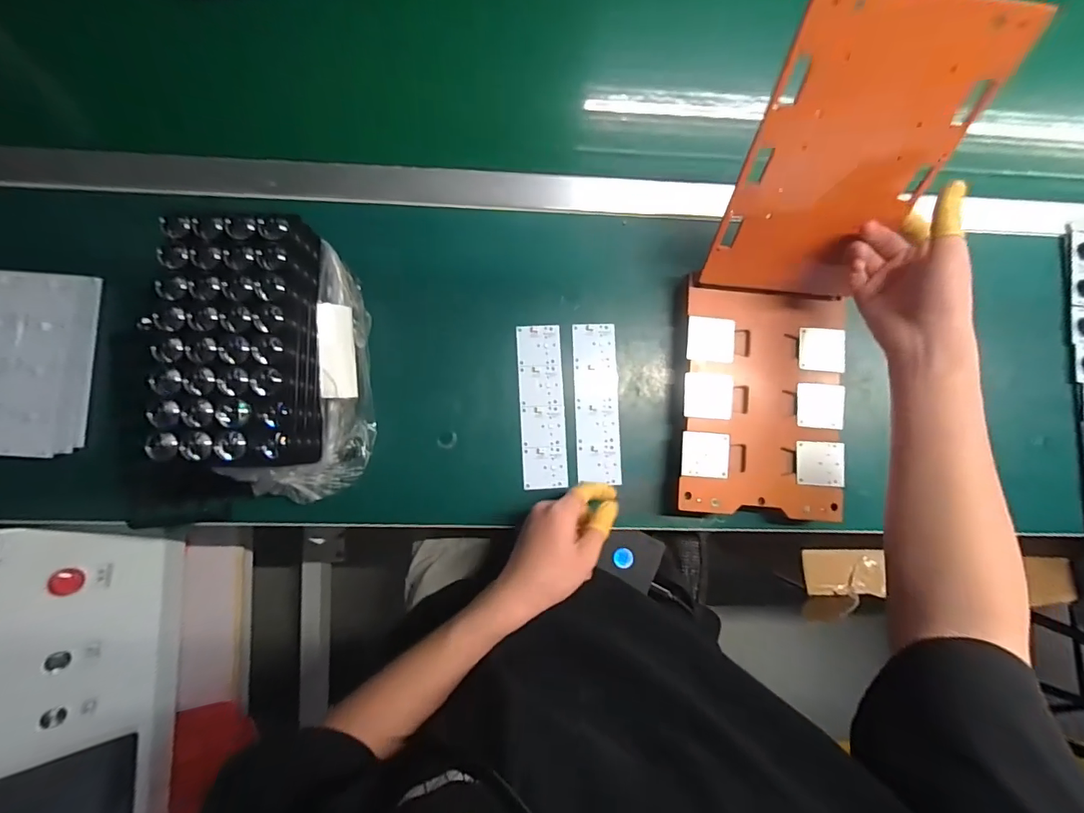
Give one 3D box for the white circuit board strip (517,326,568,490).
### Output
[{"bbox_3d":[0.000,-0.001,0.504,0.048,0.004,0.176,-3,85,-3],"label":"white circuit board strip"}]

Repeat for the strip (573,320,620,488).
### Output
[{"bbox_3d":[0.061,-0.005,0.508,0.048,0.004,0.173,-1,85,-3],"label":"strip"}]

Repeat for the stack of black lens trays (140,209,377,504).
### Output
[{"bbox_3d":[-0.231,-0.030,0.411,0.121,0.149,0.216,-1,85,-3],"label":"stack of black lens trays"}]

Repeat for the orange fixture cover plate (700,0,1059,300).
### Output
[{"bbox_3d":[0.248,-0.194,0.389,0.153,0.232,0.011,4,50,-3],"label":"orange fixture cover plate"}]

